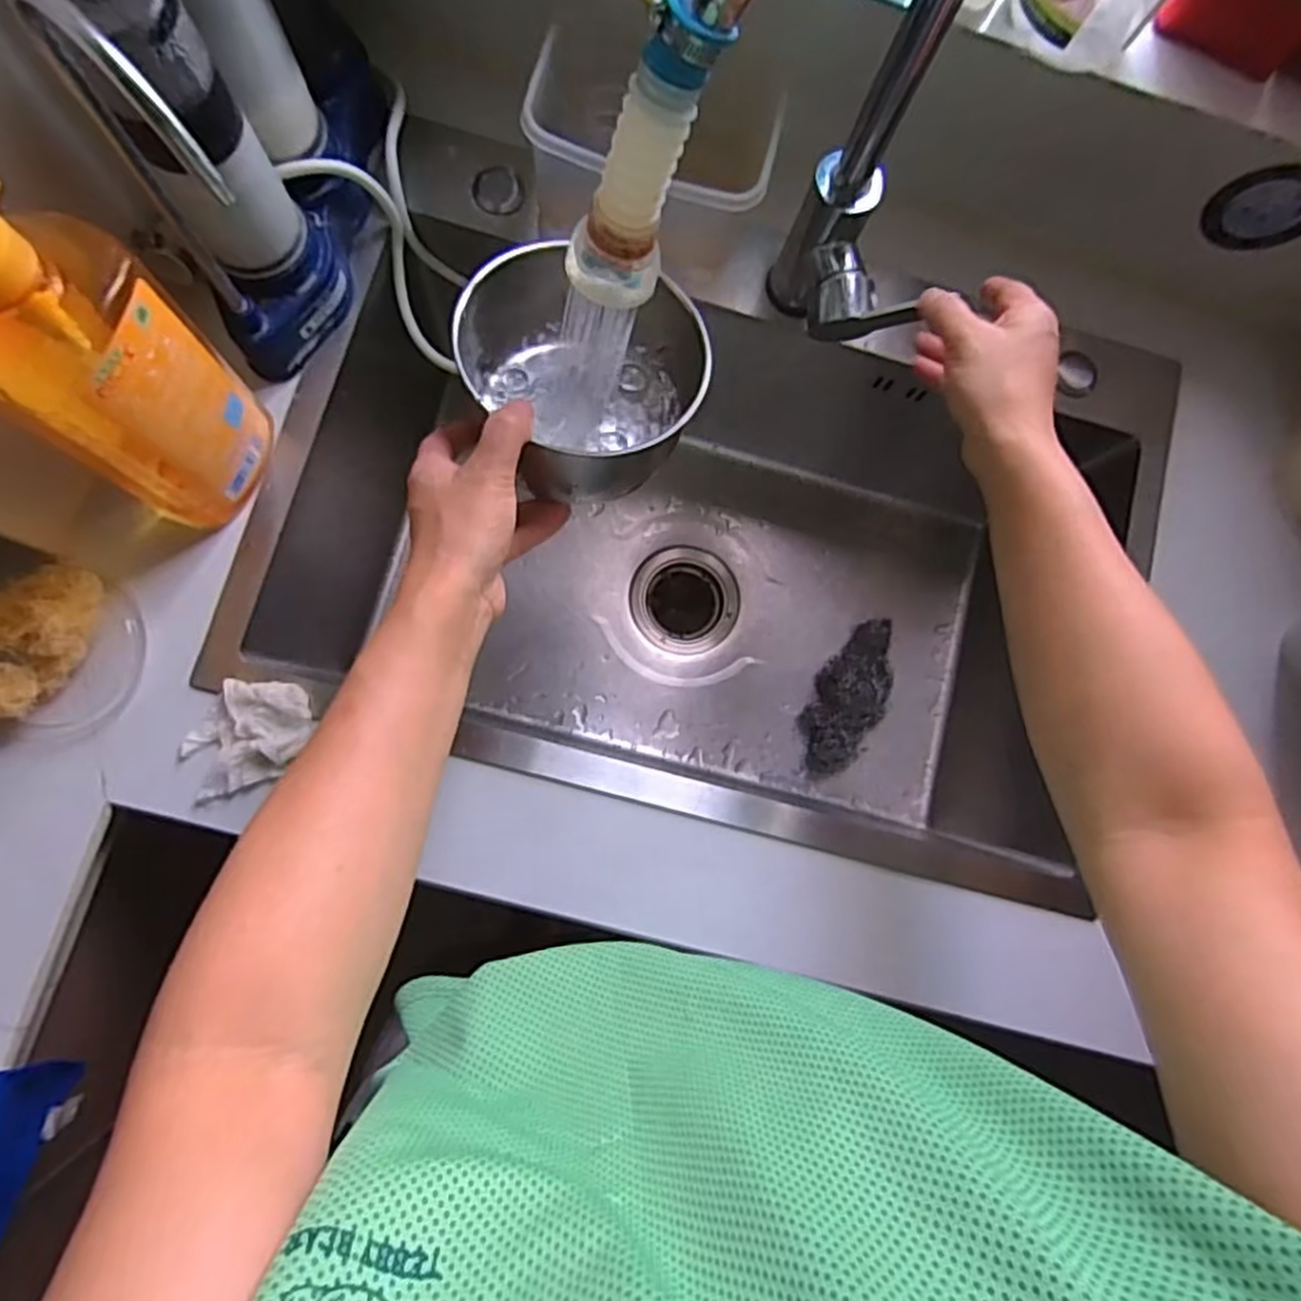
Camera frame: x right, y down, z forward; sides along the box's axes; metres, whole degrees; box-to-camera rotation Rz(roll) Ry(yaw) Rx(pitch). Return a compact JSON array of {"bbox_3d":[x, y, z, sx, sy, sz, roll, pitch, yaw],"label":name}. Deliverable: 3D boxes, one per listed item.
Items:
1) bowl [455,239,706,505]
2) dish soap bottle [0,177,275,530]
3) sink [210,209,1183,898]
[{"bbox_3d":[-0.041,-0.167,0.448,0.141,0.060,0.145,1,82,-6],"label":"bowl"},{"bbox_3d":[-0.284,-0.149,0.387,0.078,0.257,0.097,35,80,-1],"label":"dish soap bottle"},{"bbox_3d":[0.048,-0.076,0.661,0.636,0.242,0.423,14,81,-4],"label":"sink"}]

